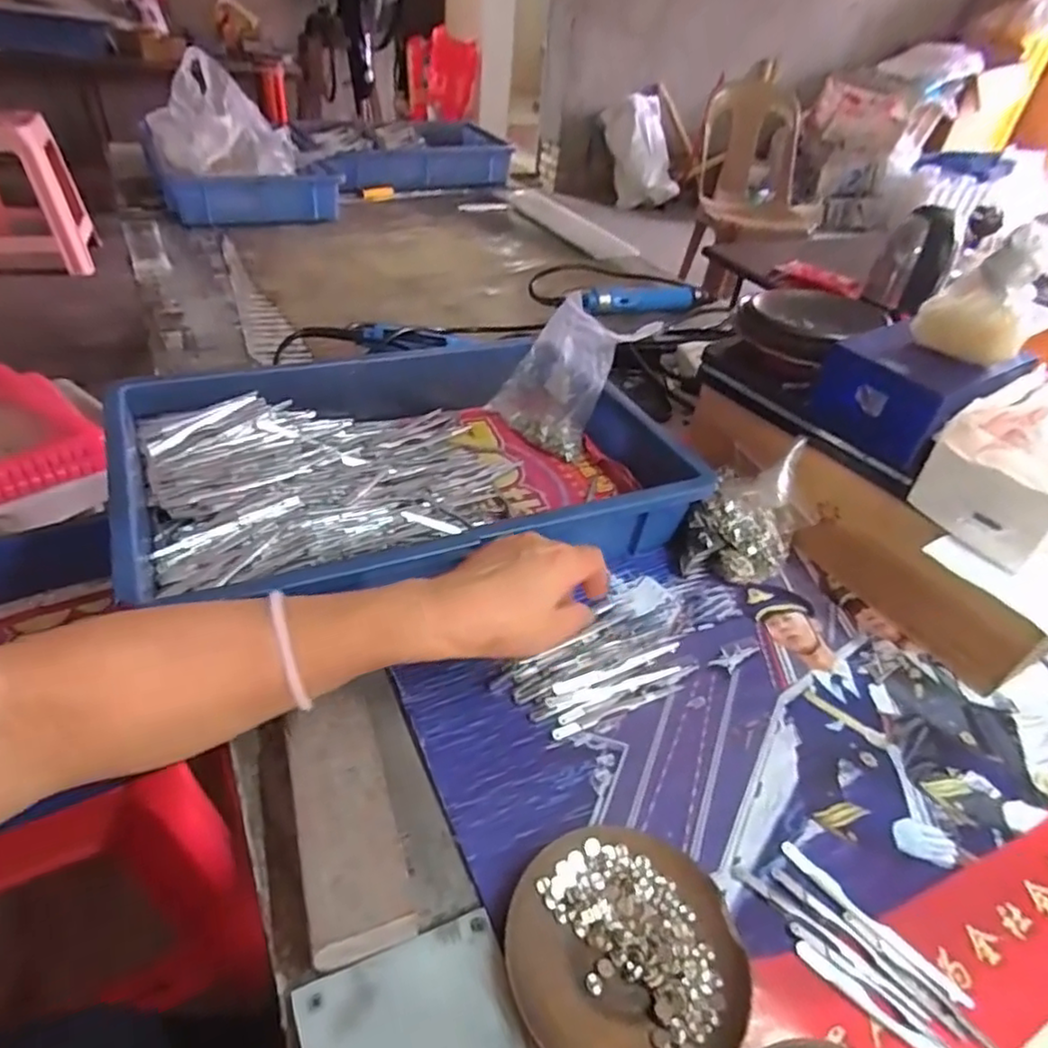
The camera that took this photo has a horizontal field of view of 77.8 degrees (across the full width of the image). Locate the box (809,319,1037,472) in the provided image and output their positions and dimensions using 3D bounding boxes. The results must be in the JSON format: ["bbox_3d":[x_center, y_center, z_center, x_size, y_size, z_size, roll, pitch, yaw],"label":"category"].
[{"bbox_3d":[0.281,-0.095,0.485,0.075,0.074,0.113,-24,49,-31],"label":"box"}]

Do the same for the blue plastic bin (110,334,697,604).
[{"bbox_3d":[-0.090,-0.050,0.557,0.429,0.081,0.301,-15,44,-26],"label":"blue plastic bin"}]

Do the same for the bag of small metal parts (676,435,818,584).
[{"bbox_3d":[0.185,-0.007,0.540,0.084,0.099,0.102,29,43,24],"label":"bag of small metal parts"}]

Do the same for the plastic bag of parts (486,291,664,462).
[{"bbox_3d":[0.043,-0.149,0.667,0.045,0.141,0.118,14,23,-44],"label":"plastic bag of parts"}]

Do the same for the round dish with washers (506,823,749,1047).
[{"bbox_3d":[0.052,0.211,0.321,0.115,0.015,0.110,5,39,-4],"label":"round dish with washers"}]

